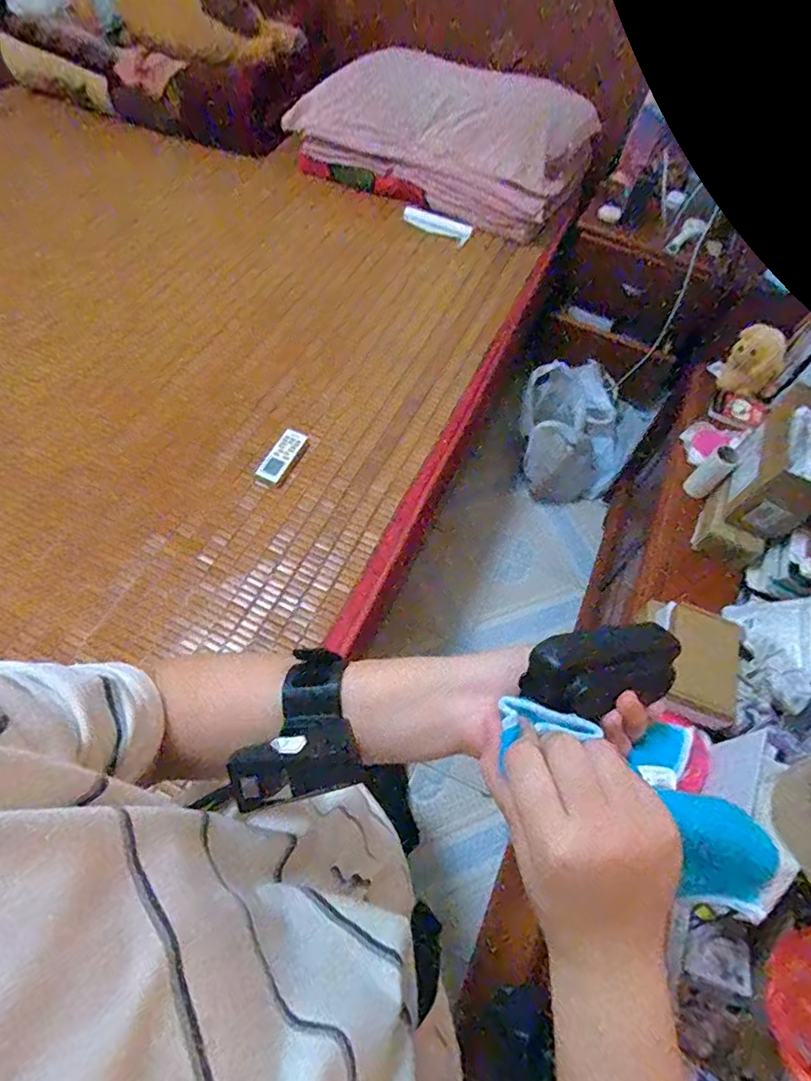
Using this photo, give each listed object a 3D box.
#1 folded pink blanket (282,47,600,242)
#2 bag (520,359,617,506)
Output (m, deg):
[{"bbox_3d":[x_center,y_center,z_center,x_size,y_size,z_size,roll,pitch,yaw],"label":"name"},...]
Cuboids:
[{"bbox_3d":[0.076,-1.083,1.481,0.803,0.281,0.263,24,61,9],"label":"folded pink blanket"},{"bbox_3d":[0.469,-0.318,1.598,0.288,0.250,0.344,2,60,-3],"label":"bag"}]

